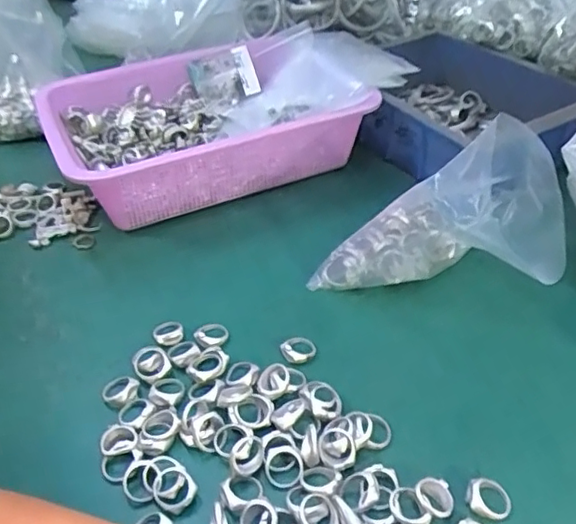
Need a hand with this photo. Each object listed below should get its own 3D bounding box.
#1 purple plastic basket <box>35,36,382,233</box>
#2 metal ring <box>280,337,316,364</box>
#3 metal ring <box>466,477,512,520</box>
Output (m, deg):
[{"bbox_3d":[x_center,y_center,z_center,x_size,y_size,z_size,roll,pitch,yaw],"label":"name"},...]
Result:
[{"bbox_3d":[-0.085,-0.136,0.609,0.297,0.086,0.223,-18,42,-18],"label":"purple plastic basket"},{"bbox_3d":[0.007,0.063,0.421,0.025,0.008,0.021,-5,39,-2],"label":"metal ring"},{"bbox_3d":[0.112,0.132,0.328,0.024,0.010,0.021,12,42,17],"label":"metal ring"}]

